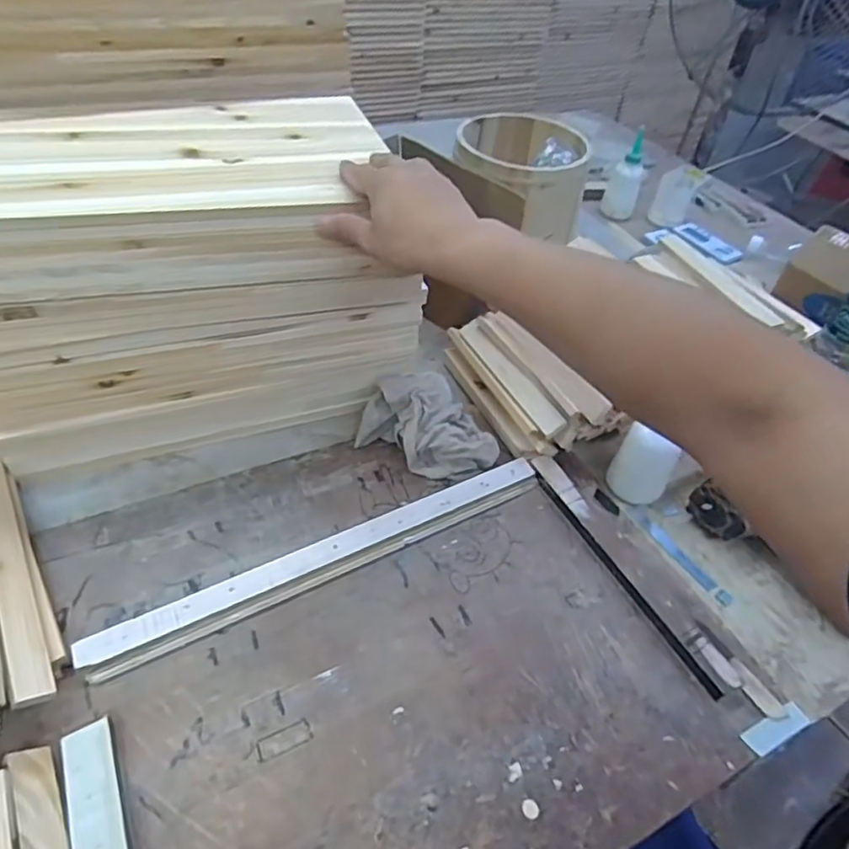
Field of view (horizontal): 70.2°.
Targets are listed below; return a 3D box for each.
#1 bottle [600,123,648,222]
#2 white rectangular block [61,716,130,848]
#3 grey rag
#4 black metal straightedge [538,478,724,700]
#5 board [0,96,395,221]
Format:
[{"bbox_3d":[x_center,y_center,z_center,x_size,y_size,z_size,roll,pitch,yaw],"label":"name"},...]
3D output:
[{"bbox_3d":[0.373,-0.462,1.104,0.060,0.140,0.037,18,47,11],"label":"bottle"},{"bbox_3d":[-0.224,0.262,0.414,0.032,0.020,0.108,-18,50,-22],"label":"white rectangular block"},{"bbox_3d":[0.012,-0.003,0.679,0.150,0.047,0.109,24,48,17],"label":"grey rag"},{"bbox_3d":[0.187,0.146,0.584,0.008,0.013,0.253,-19,51,-23],"label":"black metal straightedge"},{"bbox_3d":[-0.245,-0.250,0.553,0.414,0.022,0.218,-11,48,-16],"label":"board"}]

